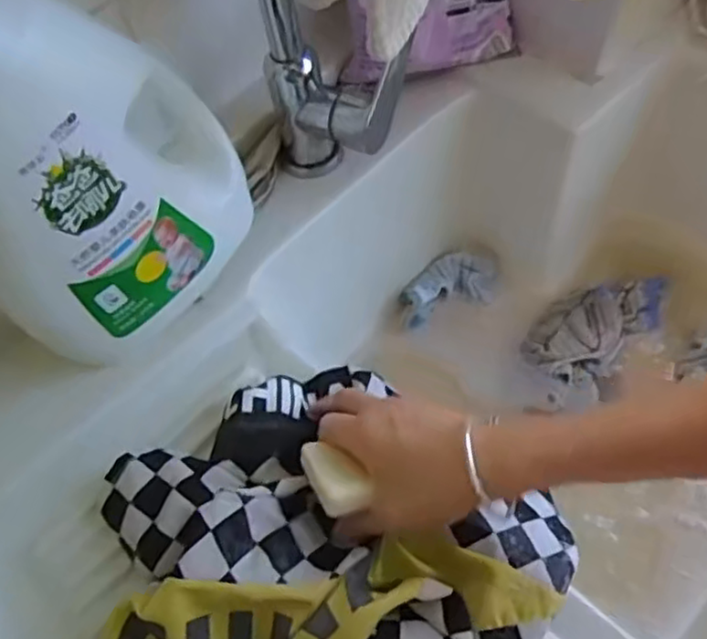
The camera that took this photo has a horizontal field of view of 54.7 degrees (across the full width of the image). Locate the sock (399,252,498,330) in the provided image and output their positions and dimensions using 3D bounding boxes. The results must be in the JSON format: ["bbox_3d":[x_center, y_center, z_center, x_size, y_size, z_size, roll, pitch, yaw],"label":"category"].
[{"bbox_3d":[0.095,-0.036,0.688,0.106,0.028,0.056,-21,62,-9],"label":"sock"}]

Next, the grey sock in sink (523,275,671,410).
[{"bbox_3d":[0.239,0.007,0.675,0.090,0.024,0.177,34,67,19],"label":"grey sock in sink"}]

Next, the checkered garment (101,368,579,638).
[{"bbox_3d":[-0.021,0.130,0.394,0.252,0.068,0.214,35,68,20],"label":"checkered garment"}]

